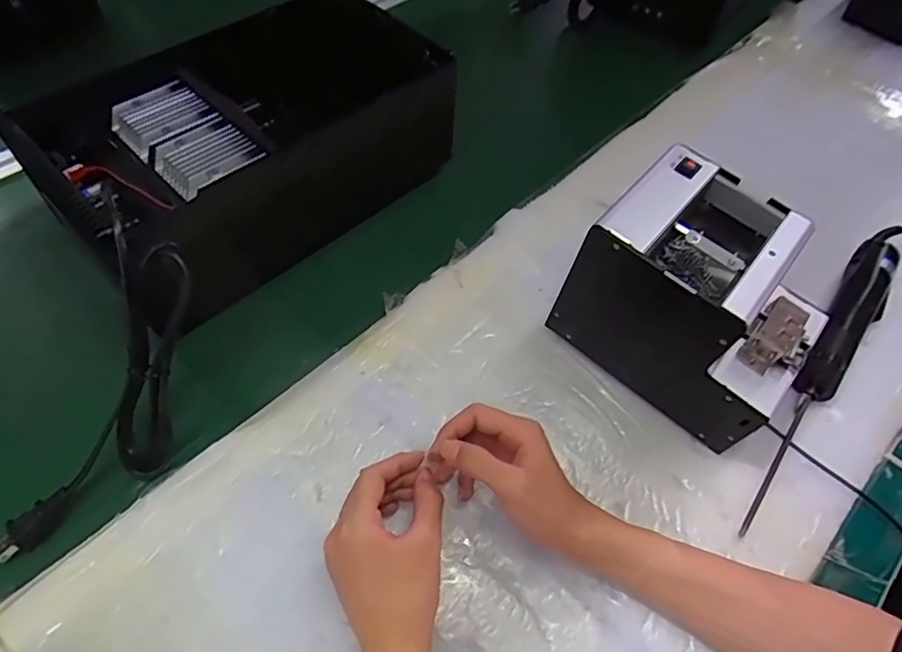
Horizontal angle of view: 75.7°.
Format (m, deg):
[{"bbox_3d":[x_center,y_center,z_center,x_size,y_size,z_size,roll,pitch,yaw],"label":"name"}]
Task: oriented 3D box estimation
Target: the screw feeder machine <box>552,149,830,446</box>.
[{"bbox_3d":[0.199,-0.020,0.472,0.175,0.152,0.121,37,61,19],"label":"screw feeder machine"}]

